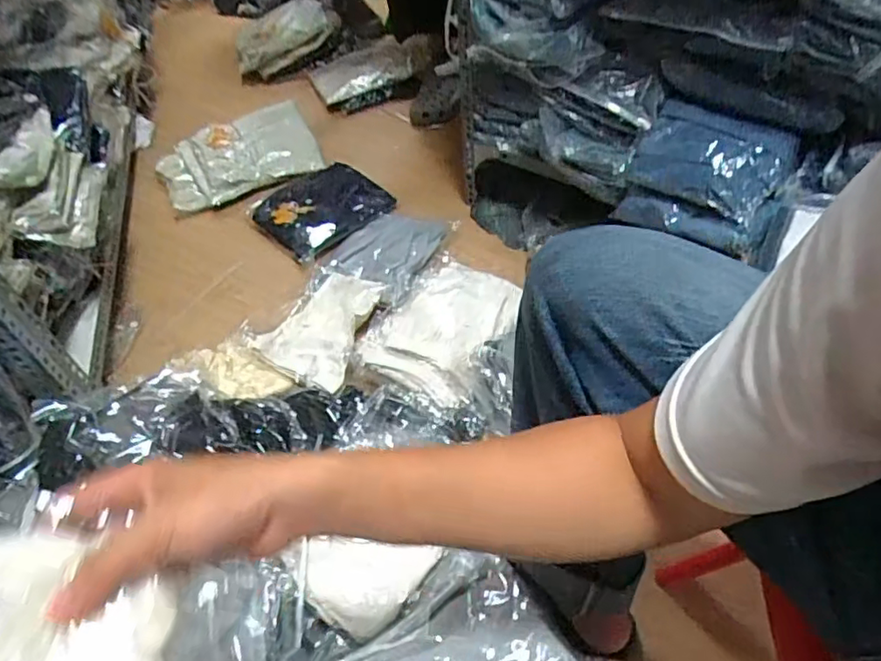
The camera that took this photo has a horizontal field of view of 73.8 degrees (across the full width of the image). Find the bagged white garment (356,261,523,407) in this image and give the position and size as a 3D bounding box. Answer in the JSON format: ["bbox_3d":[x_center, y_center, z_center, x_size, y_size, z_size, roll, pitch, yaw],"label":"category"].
[{"bbox_3d":[0.013,-0.014,0.945,0.209,0.047,0.257,23,56,22],"label":"bagged white garment"}]

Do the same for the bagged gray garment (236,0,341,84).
[{"bbox_3d":[-0.421,-0.777,1.559,0.293,0.120,0.152,-17,47,21],"label":"bagged gray garment"}]

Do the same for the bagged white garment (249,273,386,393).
[{"bbox_3d":[-0.192,-0.008,1.003,0.158,0.034,0.218,22,56,21],"label":"bagged white garment"}]

